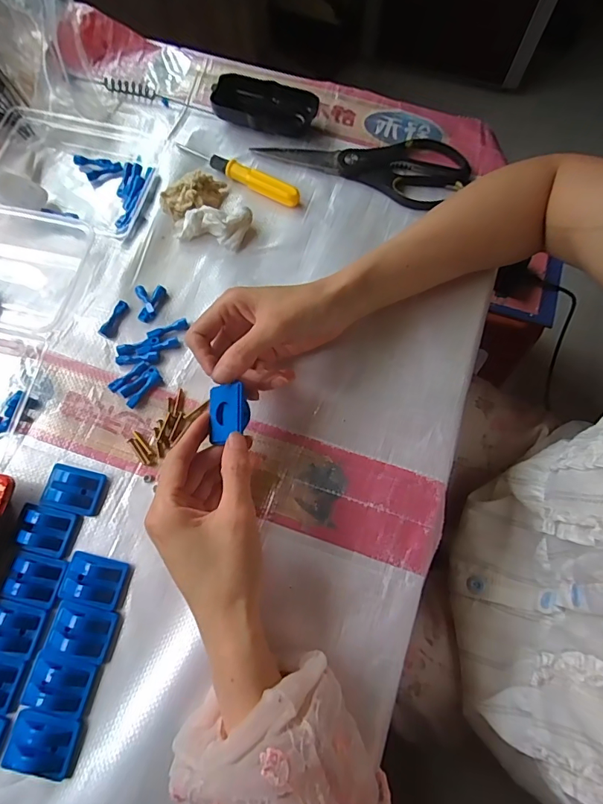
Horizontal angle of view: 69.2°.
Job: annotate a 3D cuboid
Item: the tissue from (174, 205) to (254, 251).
[{"bbox_3d":[-0.084,-0.171,0.417,0.064,0.026,0.036,13,72,3],"label":"tissue"}]

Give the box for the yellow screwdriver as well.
[{"bbox_3d":[-0.064,-0.233,0.442,0.138,0.018,0.015,29,73,8],"label":"yellow screwdriver"}]

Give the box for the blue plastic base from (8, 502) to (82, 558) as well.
[{"bbox_3d":[-0.198,0.097,0.333,0.046,0.014,0.033,13,72,3],"label":"blue plastic base"}]

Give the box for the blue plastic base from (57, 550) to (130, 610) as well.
[{"bbox_3d":[-0.155,0.131,0.322,0.045,0.017,0.033,11,72,3],"label":"blue plastic base"}]

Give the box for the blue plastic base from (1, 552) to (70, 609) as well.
[{"bbox_3d":[-0.198,0.130,0.322,0.039,0.011,0.033,14,72,4],"label":"blue plastic base"}]

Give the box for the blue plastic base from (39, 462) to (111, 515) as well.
[{"bbox_3d":[-0.180,0.069,0.345,0.044,0.015,0.034,12,72,3],"label":"blue plastic base"}]

